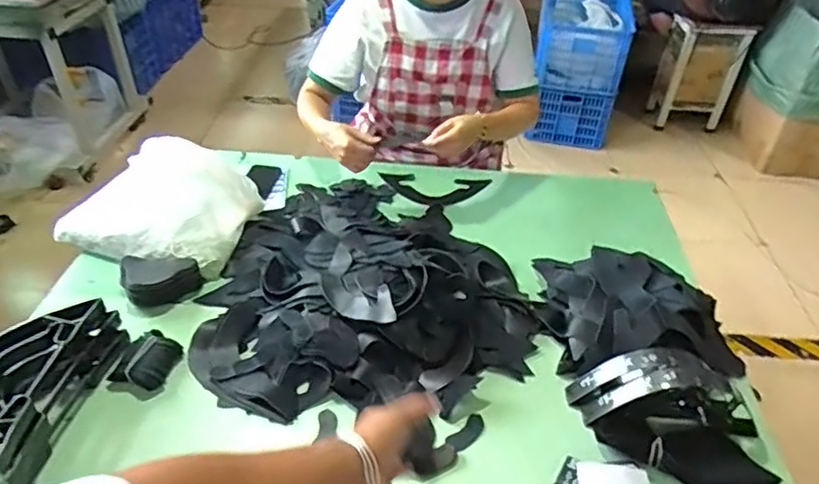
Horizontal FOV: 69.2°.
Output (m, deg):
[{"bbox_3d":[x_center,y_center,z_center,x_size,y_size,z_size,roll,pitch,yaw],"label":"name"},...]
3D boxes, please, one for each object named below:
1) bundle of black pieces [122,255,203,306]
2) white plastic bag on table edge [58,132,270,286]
[{"bbox_3d":[-0.431,0.064,1.040,0.118,0.066,0.077,-12,44,-9],"label":"bundle of black pieces"},{"bbox_3d":[-0.479,-0.075,1.175,0.324,0.135,0.301,11,45,15],"label":"white plastic bag on table edge"}]

